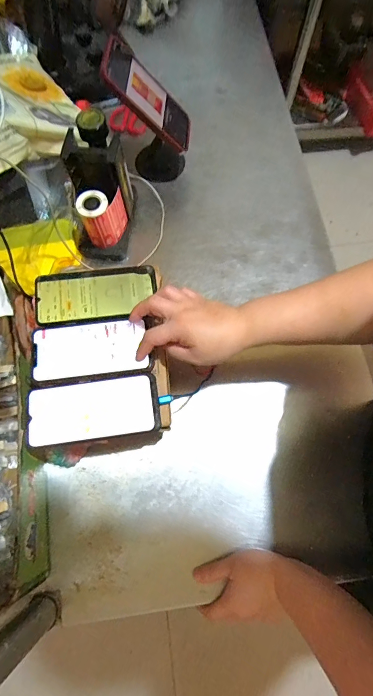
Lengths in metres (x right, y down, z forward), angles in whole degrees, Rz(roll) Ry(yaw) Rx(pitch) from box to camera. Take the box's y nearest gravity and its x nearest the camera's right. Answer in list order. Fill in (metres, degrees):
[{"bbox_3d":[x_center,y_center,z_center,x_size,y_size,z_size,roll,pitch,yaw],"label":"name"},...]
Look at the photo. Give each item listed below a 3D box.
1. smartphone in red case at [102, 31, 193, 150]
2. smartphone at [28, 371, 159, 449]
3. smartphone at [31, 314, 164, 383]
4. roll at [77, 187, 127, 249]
[{"bbox_3d":[-0.057,-0.387,0.578,0.019,0.173,0.085,-12,64,41],"label":"smartphone in red case"},{"bbox_3d":[-0.117,0.076,0.459,0.156,0.009,0.077,-8,71,-2],"label":"smartphone"},{"bbox_3d":[-0.122,0.002,0.478,0.155,0.009,0.071,-7,71,-4],"label":"smartphone"},{"bbox_3d":[-0.130,-0.210,0.589,0.070,0.086,0.051,-14,71,-4],"label":"roll"}]

